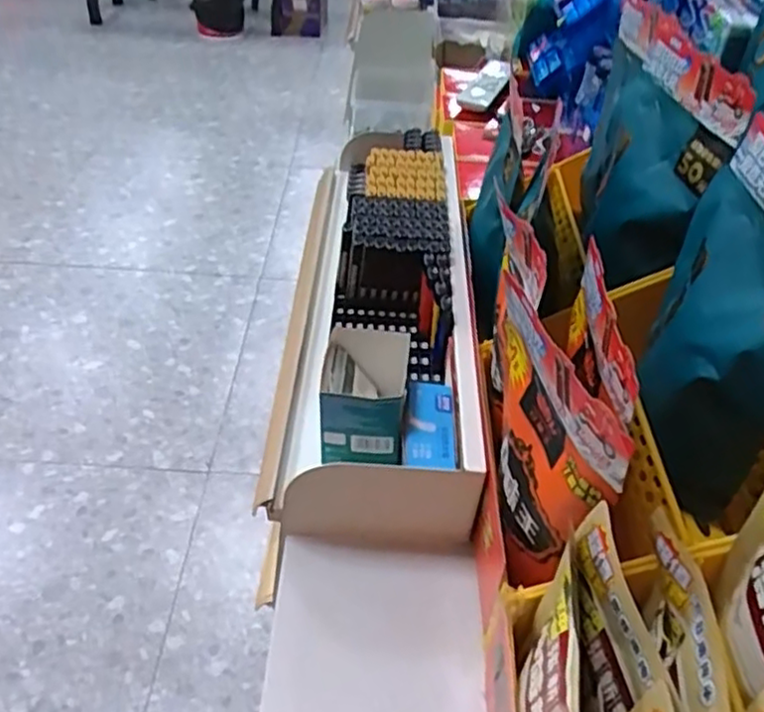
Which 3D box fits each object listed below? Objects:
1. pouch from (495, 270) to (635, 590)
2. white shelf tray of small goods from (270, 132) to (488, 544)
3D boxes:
[{"bbox_3d":[0.096,0.056,0.448,0.026,0.165,0.148,-5,42,-10],"label":"pouch"},{"bbox_3d":[0.000,-0.085,0.764,0.176,0.104,0.587,3,41,-1],"label":"white shelf tray of small goods"}]

